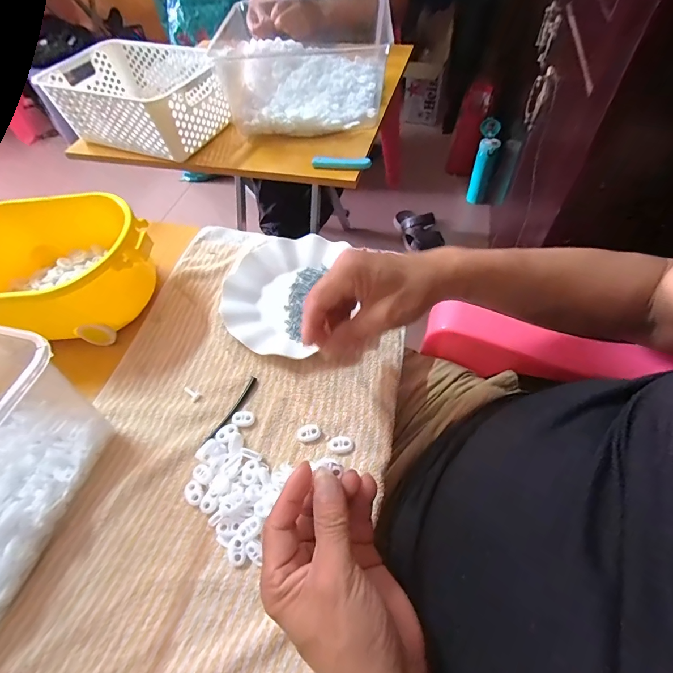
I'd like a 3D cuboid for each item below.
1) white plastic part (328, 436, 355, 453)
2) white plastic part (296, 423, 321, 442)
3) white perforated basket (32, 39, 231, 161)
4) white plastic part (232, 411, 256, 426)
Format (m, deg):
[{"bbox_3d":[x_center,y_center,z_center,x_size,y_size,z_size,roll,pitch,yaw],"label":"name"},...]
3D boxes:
[{"bbox_3d":[0.004,0.102,0.351,0.024,0.004,0.016,-3,55,3],"label":"white plastic part"},{"bbox_3d":[-0.028,0.093,0.359,0.023,0.004,0.017,-7,55,1],"label":"white plastic part"},{"bbox_3d":[-0.369,-0.450,0.695,0.306,0.101,0.196,28,62,22],"label":"white perforated basket"},{"bbox_3d":[-0.094,0.084,0.375,0.023,0.004,0.015,7,56,10],"label":"white plastic part"}]

